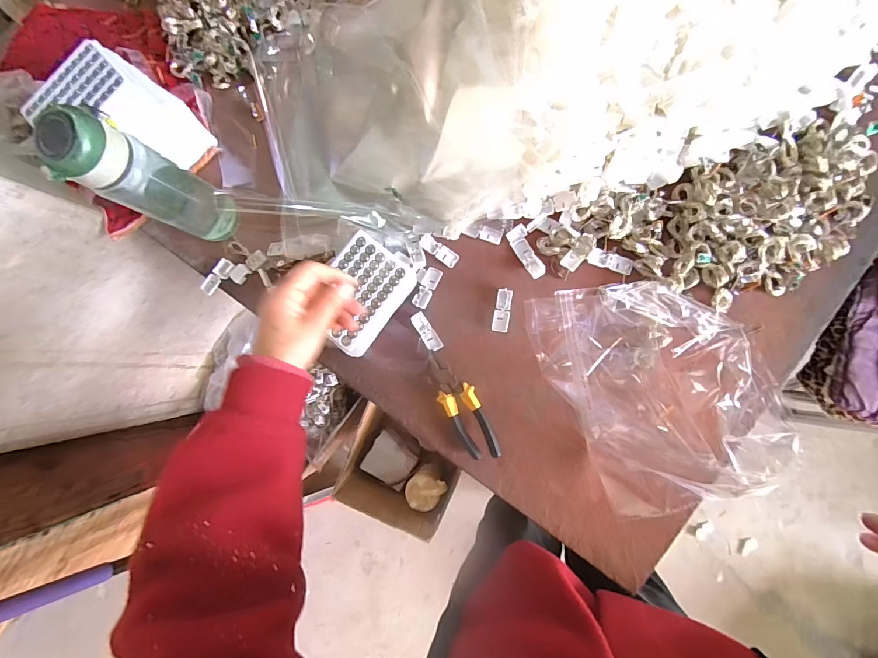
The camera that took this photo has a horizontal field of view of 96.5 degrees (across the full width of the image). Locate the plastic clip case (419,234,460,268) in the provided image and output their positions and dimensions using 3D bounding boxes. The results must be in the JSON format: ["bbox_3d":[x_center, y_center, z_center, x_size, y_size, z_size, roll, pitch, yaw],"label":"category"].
[{"bbox_3d":[0.000,-0.106,0.530,0.057,0.009,0.022,39,93,8],"label":"plastic clip case"}]

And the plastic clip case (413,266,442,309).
[{"bbox_3d":[-0.016,-0.056,0.526,0.020,0.006,0.057,26,92,8],"label":"plastic clip case"}]

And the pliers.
[{"bbox_3d":[0.027,0.096,0.502,0.046,0.027,0.147,-30,84,6],"label":"pliers"}]

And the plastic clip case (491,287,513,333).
[{"bbox_3d":[0.083,-0.024,0.513,0.022,0.008,0.056,7,89,8],"label":"plastic clip case"}]

